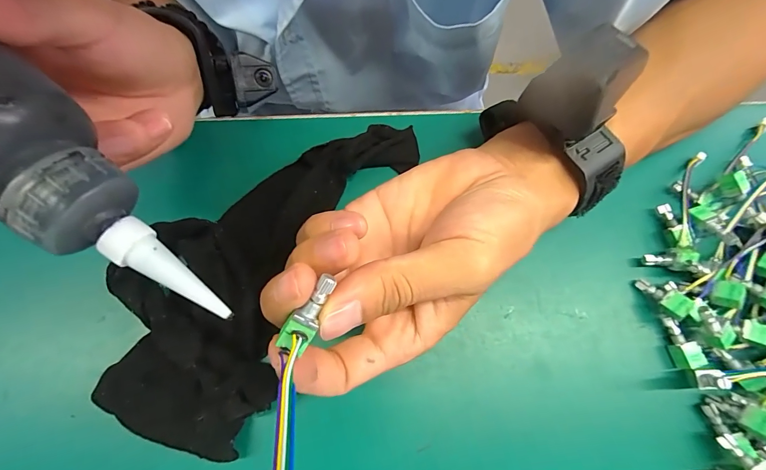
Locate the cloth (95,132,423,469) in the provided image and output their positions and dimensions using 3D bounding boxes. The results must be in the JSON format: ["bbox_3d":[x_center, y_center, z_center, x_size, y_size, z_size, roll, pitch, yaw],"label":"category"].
[{"bbox_3d":[-0.071,0.005,0.213,0.101,0.027,0.210,26,73,7],"label":"cloth"}]

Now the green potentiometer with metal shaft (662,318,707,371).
[{"bbox_3d":[0.169,0.061,0.210,0.012,0.009,0.028,-9,73,-4],"label":"green potentiometer with metal shaft"}]

